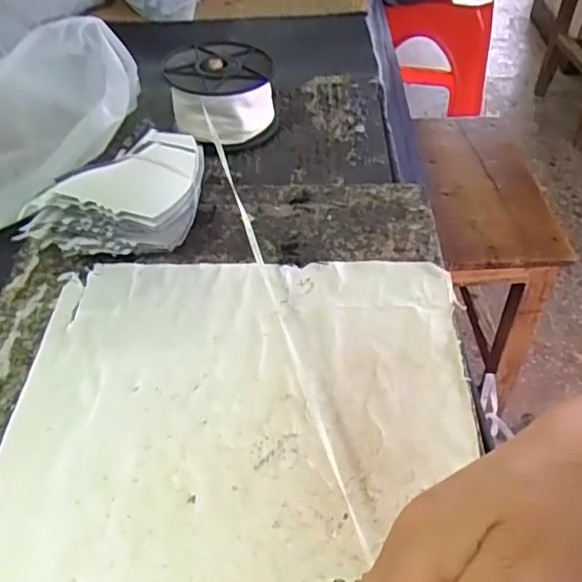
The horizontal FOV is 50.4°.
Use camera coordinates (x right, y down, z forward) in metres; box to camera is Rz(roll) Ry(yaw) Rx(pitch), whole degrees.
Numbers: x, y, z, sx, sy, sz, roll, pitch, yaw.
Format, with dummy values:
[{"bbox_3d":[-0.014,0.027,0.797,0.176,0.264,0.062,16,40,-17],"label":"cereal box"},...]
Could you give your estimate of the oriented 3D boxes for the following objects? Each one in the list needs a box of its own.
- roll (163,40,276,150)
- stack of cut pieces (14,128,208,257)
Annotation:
[{"bbox_3d":[-0.059,-0.169,0.536,0.085,0.061,0.084,-1,46,1],"label":"roll"},{"bbox_3d":[-0.120,-0.068,0.434,0.107,0.061,0.085,6,46,7],"label":"stack of cut pieces"}]

